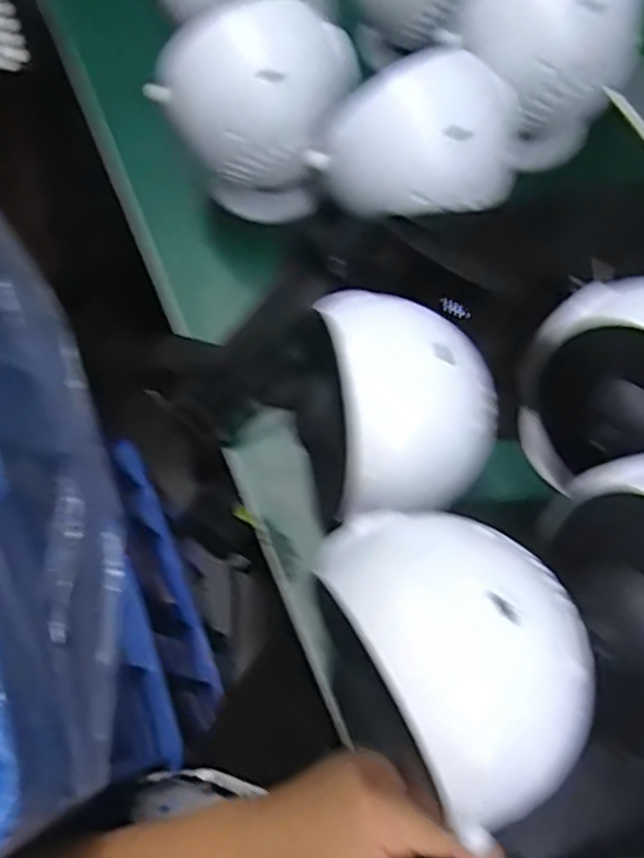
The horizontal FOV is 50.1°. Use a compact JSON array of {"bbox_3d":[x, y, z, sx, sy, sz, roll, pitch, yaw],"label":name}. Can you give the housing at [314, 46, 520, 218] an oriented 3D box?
[{"bbox_3d":[0.056,-0.152,0.369,0.108,0.066,0.064,-14,69,-4],"label":"housing"}]

